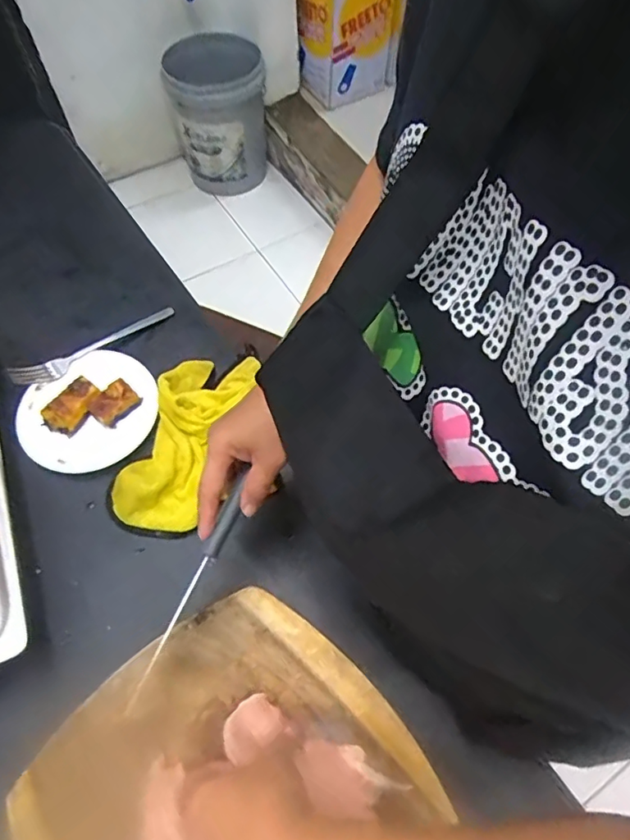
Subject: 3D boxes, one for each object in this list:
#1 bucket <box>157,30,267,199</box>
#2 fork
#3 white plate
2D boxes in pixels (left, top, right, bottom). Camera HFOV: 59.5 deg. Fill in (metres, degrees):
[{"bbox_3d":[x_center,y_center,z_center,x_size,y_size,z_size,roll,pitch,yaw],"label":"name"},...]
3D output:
[{"bbox_3d":[-0.298,-0.929,1.719,0.285,0.390,0.285,0,61,0],"label":"bucket"},{"bbox_3d":[-0.256,-0.089,0.649,0.195,0.032,0.023,-32,65,-16],"label":"fork"},{"bbox_3d":[-0.250,-0.014,0.602,0.143,0.025,0.130,0,61,0],"label":"white plate"}]

